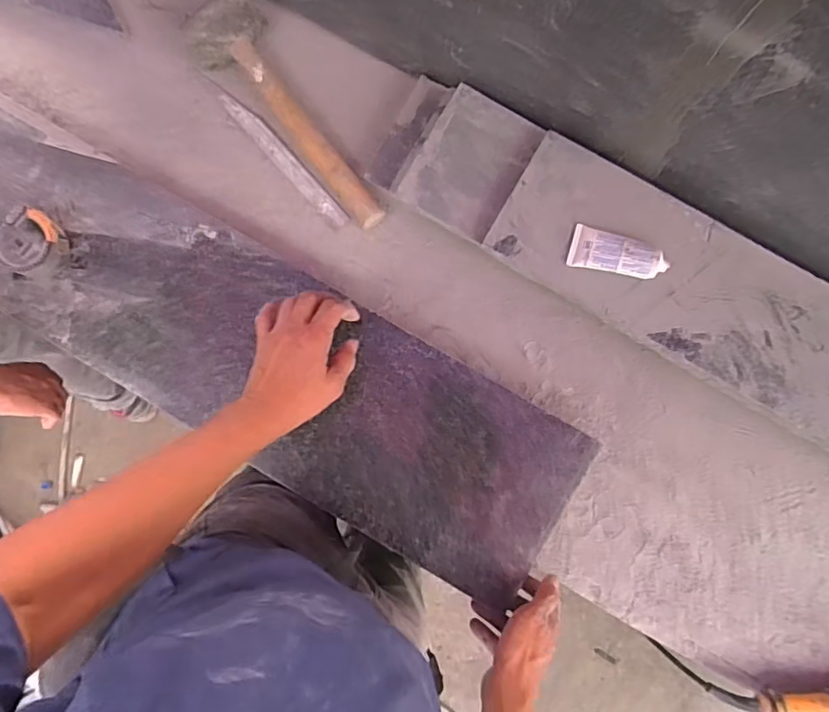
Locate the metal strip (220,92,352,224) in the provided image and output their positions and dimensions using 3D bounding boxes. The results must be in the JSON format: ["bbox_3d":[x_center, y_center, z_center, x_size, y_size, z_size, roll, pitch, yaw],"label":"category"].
[{"bbox_3d":[-0.164,-0.247,0.679,0.023,0.004,0.225,-41,86,-2],"label":"metal strip"}]

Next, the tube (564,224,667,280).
[{"bbox_3d":[0.213,-0.106,0.562,0.095,0.023,0.041,15,86,2],"label":"tube"}]

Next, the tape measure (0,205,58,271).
[{"bbox_3d":[-0.435,-0.129,0.616,0.067,0.043,0.067,36,87,4],"label":"tape measure"}]

